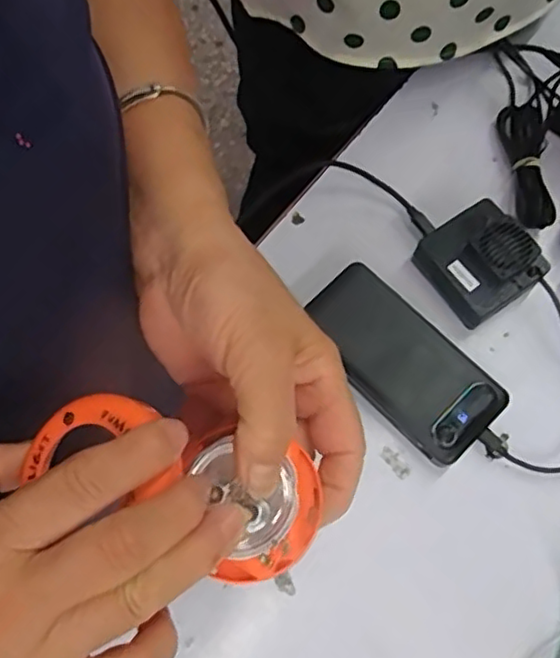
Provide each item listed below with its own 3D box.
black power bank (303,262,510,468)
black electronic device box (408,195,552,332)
[{"bbox_3d":[0.089,0.025,0.482,0.153,0.032,0.076,43,77,14],"label":"black power bank"},{"bbox_3d":[0.153,-0.052,0.495,0.068,0.047,0.078,-35,74,-10],"label":"black electronic device box"}]

